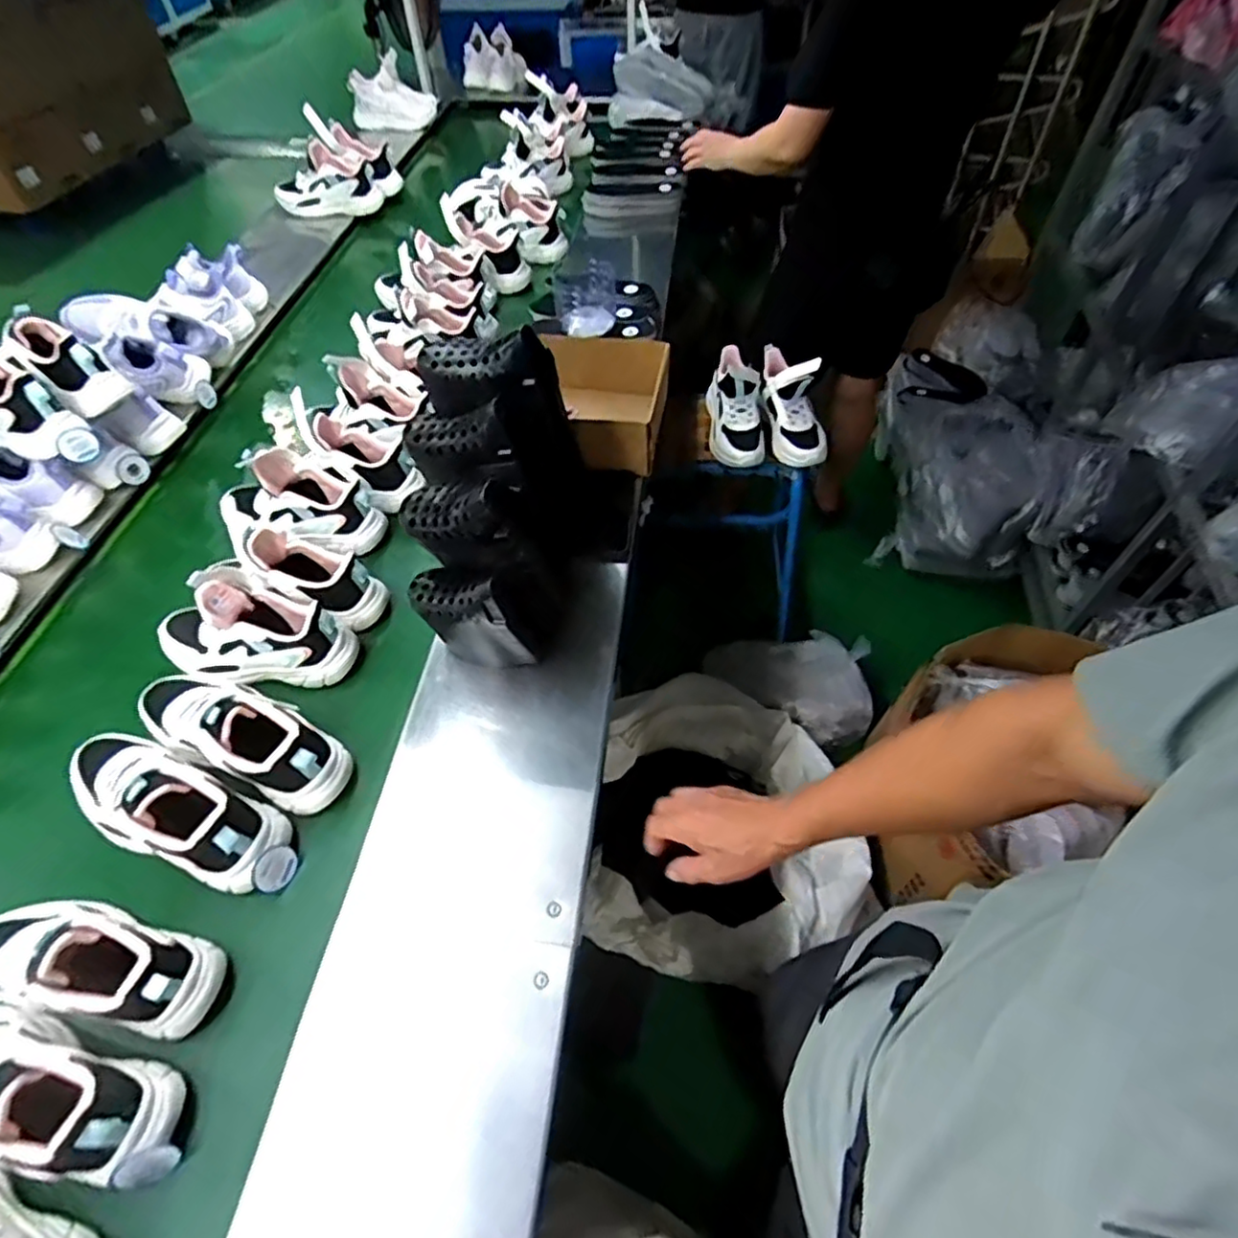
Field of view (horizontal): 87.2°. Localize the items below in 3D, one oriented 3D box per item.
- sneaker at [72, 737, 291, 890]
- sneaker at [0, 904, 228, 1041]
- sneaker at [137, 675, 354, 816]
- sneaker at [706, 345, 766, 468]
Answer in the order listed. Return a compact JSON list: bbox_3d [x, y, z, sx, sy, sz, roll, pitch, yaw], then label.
[{"bbox_3d":[-0.487,0.186,0.683,0.265,0.102,0.102,20,58,15],"label":"sneaker"},{"bbox_3d":[-0.501,0.308,0.596,0.236,0.103,0.093,9,55,8],"label":"sneaker"},{"bbox_3d":[-0.435,0.115,0.731,0.268,0.107,0.106,21,58,16],"label":"sneaker"},{"bbox_3d":[0.215,-0.392,1.190,0.094,0.080,0.221,-7,89,-3],"label":"sneaker"}]

